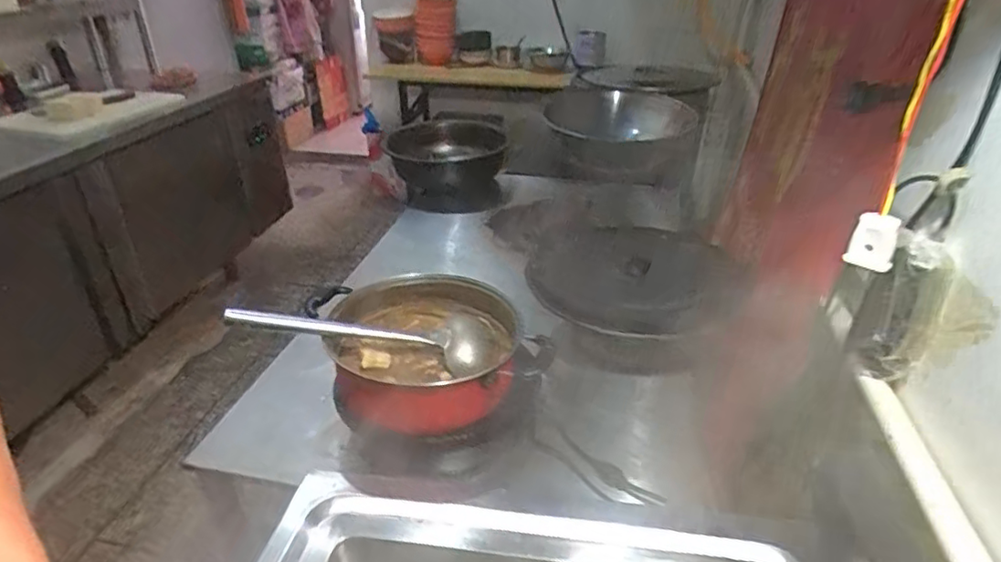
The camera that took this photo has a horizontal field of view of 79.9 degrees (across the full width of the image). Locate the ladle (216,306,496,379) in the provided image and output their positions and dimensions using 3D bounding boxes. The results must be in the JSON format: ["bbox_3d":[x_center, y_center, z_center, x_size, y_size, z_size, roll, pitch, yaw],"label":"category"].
[{"bbox_3d":[-0.166,0.065,0.771,0.338,0.037,0.103,10,27,-16],"label":"ladle"}]

